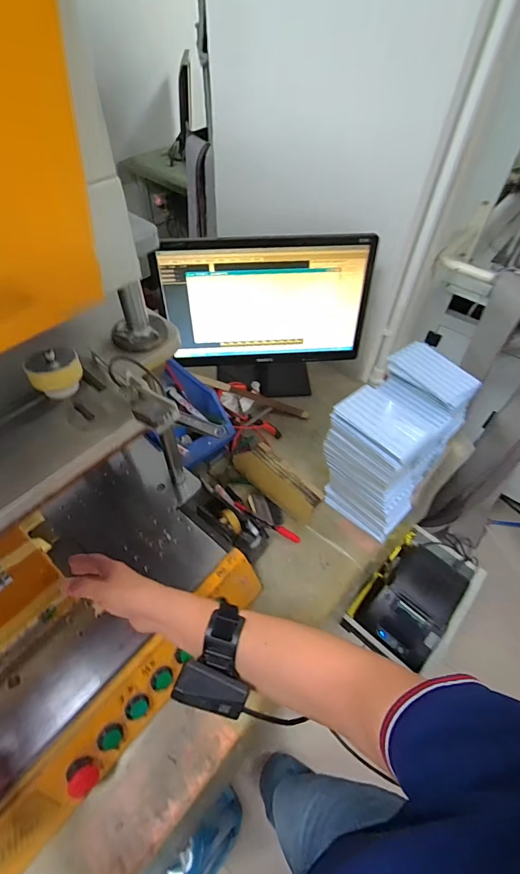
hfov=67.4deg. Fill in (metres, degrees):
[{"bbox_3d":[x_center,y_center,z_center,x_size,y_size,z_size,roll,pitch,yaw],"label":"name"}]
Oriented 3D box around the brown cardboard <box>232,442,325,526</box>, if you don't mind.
[{"bbox_3d":[0.040,0.087,0.799,0.195,0.033,0.094,35,58,23],"label":"brown cardboard"}]

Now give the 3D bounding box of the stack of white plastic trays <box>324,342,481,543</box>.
[{"bbox_3d":[0.257,0.006,0.734,0.169,0.231,0.257,37,59,24],"label":"stack of white plastic trays"}]

